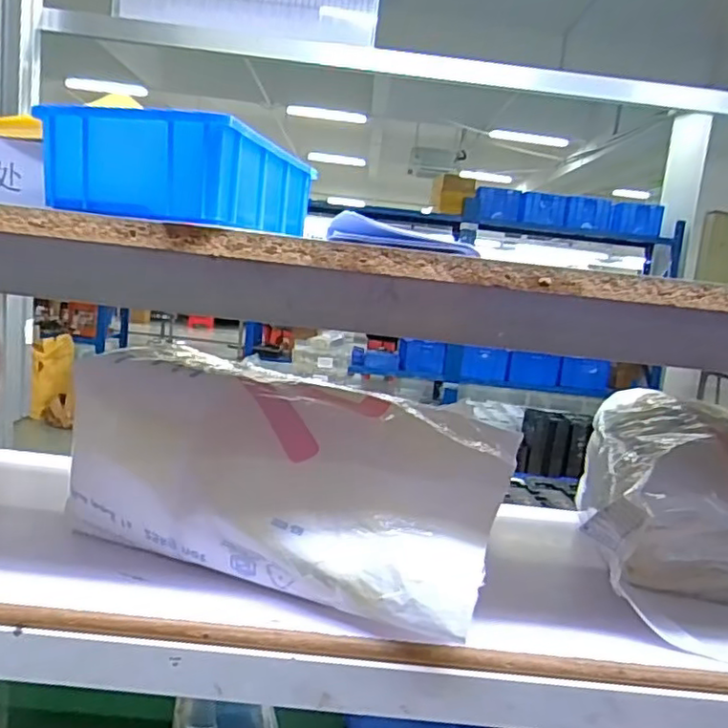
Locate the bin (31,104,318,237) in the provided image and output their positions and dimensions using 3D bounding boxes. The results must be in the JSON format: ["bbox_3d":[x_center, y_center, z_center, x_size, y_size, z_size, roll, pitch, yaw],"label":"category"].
[{"bbox_3d":[-0.124,-0.133,0.457,0.121,0.060,0.180,8,9,13],"label":"bin"}]

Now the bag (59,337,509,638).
[{"bbox_3d":[-0.058,0.085,0.527,0.351,0.139,0.177,9,9,20],"label":"bag"}]

